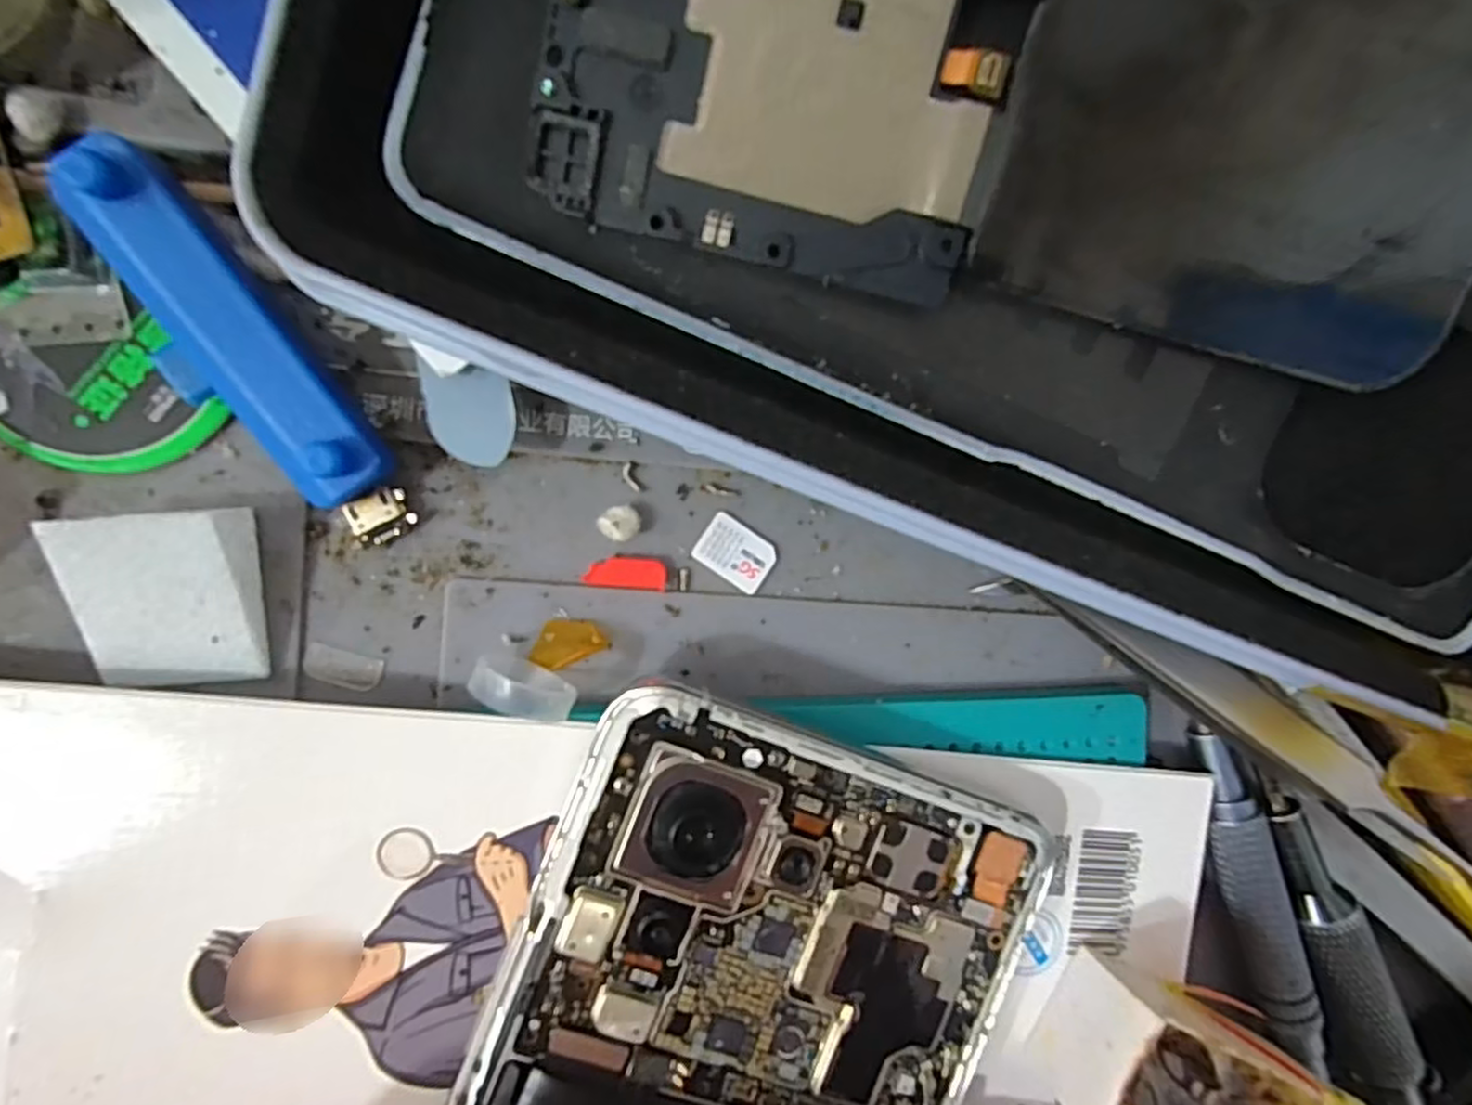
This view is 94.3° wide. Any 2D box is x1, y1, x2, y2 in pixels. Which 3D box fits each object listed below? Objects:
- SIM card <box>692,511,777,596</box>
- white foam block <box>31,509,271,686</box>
[{"bbox_3d":[0.000,0.000,0.112,0.012,0.004,0.009,34,86,-8],"label":"SIM card"},{"bbox_3d":[-0.078,0.007,0.094,0.020,0.010,0.024,-4,94,-9],"label":"white foam block"}]

